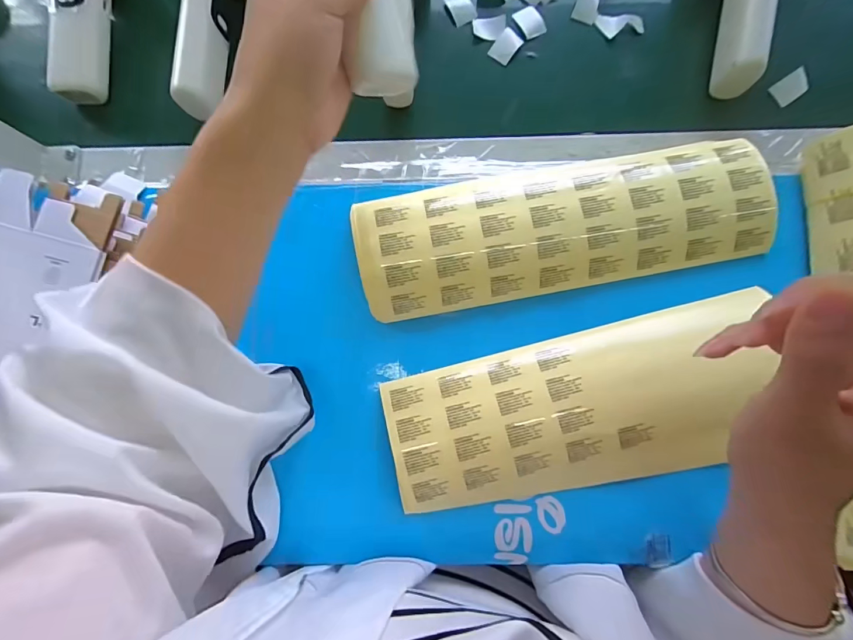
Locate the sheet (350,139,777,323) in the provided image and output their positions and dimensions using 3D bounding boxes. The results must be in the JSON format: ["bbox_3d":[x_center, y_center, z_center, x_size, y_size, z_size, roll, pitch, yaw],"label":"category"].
[{"bbox_3d":[0.103,-0.072,0.304,0.306,0.020,0.092,-10,85,0],"label":"sheet"}]

